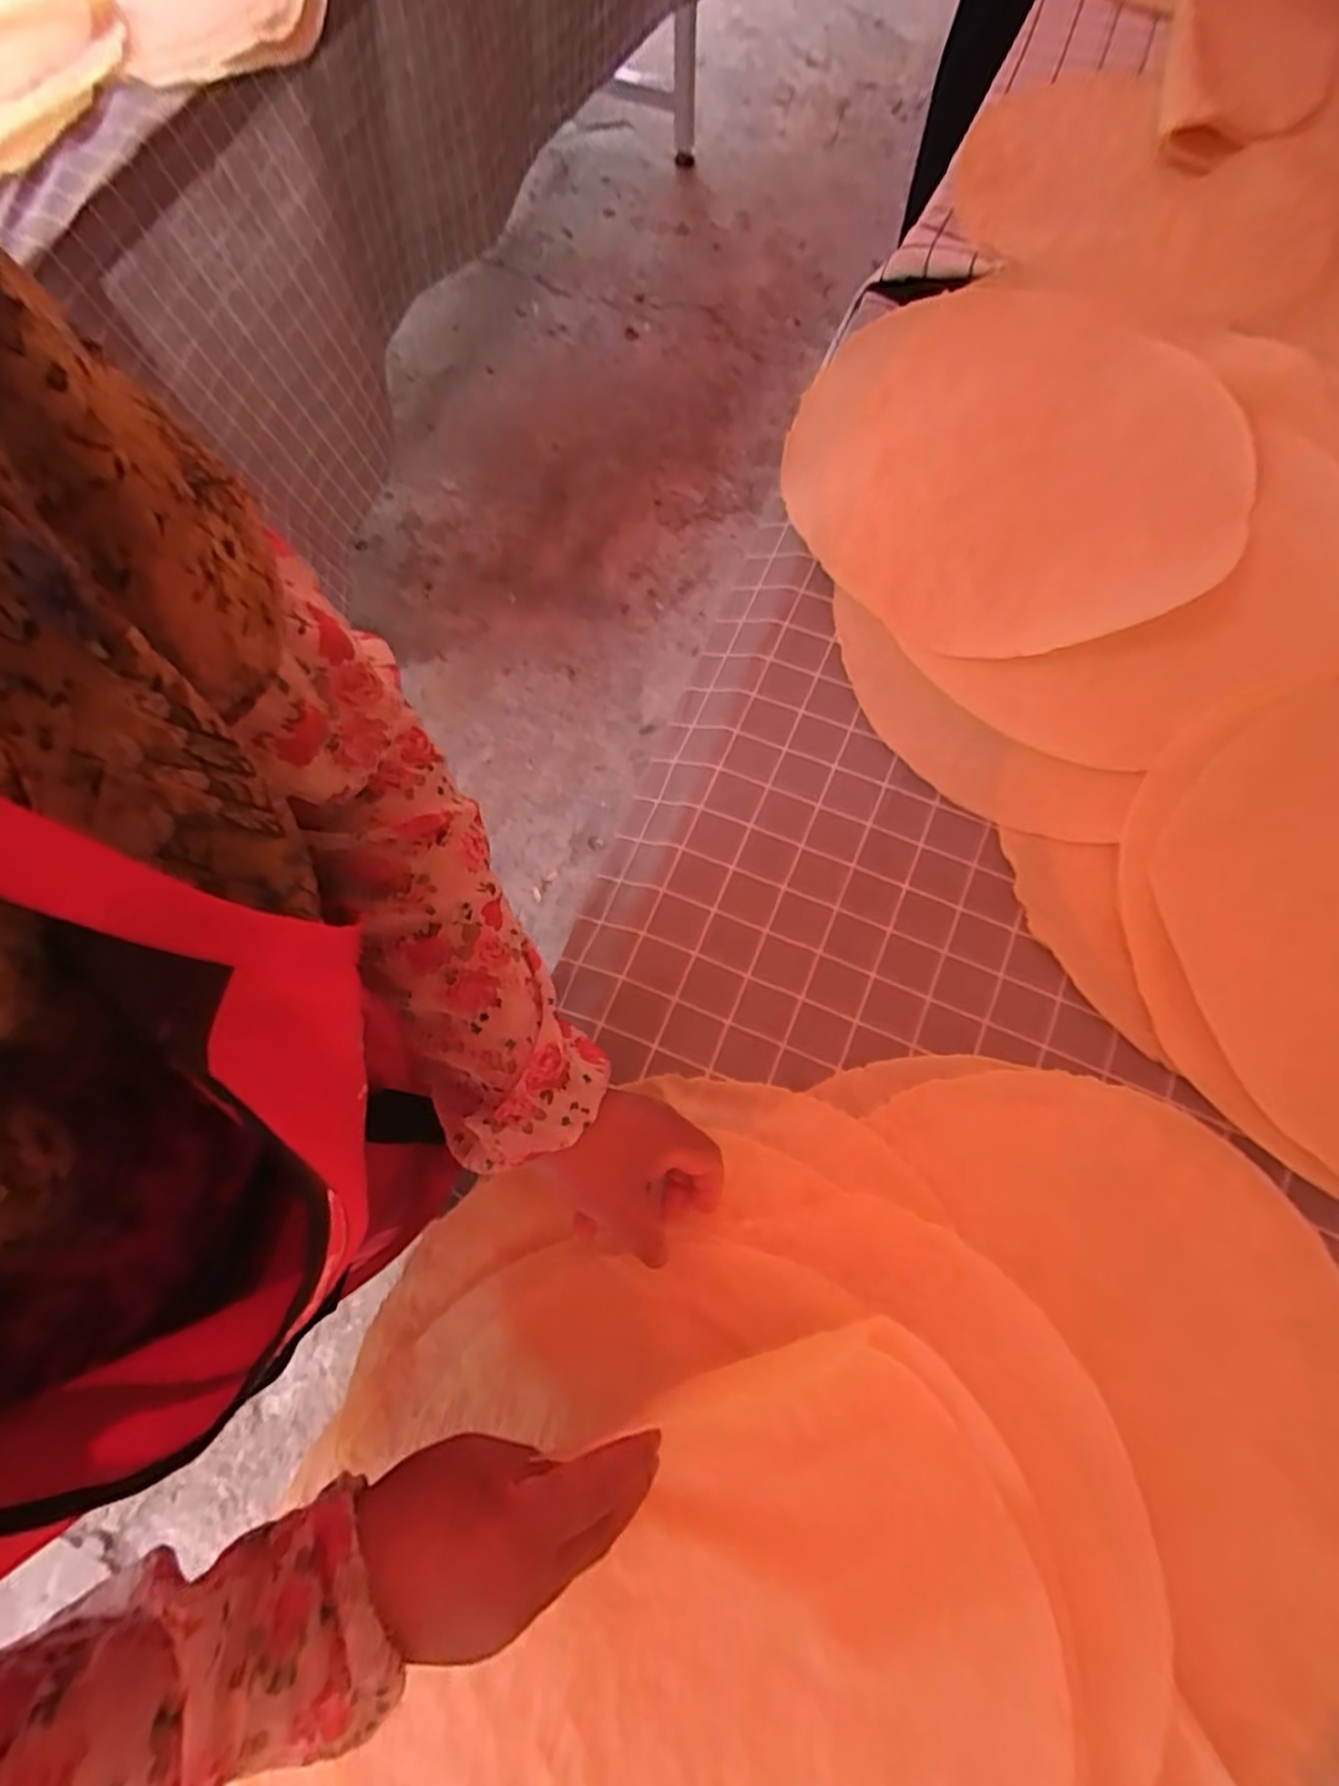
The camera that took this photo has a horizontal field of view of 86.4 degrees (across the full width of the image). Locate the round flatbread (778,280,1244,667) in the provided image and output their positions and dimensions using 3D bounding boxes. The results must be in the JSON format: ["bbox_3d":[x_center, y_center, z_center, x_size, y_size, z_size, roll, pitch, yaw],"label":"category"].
[{"bbox_3d":[0.278,-0.343,0.574,0.343,0.031,0.316,0,78,2],"label":"round flatbread"}]

